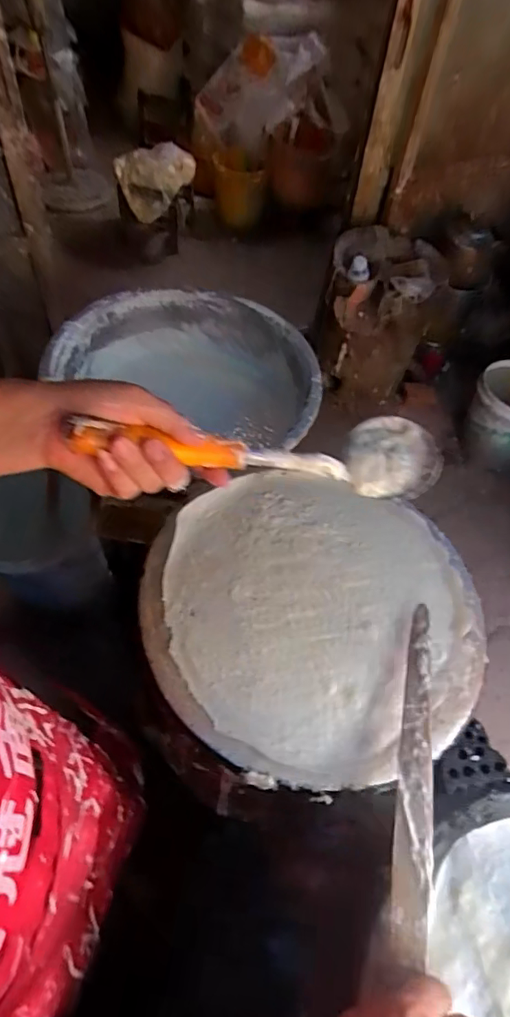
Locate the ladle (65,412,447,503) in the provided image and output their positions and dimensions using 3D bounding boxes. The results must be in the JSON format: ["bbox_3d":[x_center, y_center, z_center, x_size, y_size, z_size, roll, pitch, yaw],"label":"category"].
[{"bbox_3d":[0.025,-0.055,0.465,0.369,0.058,0.087,1,49,-38],"label":"ladle"}]

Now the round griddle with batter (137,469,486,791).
[{"bbox_3d":[0.062,0.110,0.578,0.356,0.037,0.328,2,54,-3],"label":"round griddle with batter"}]

